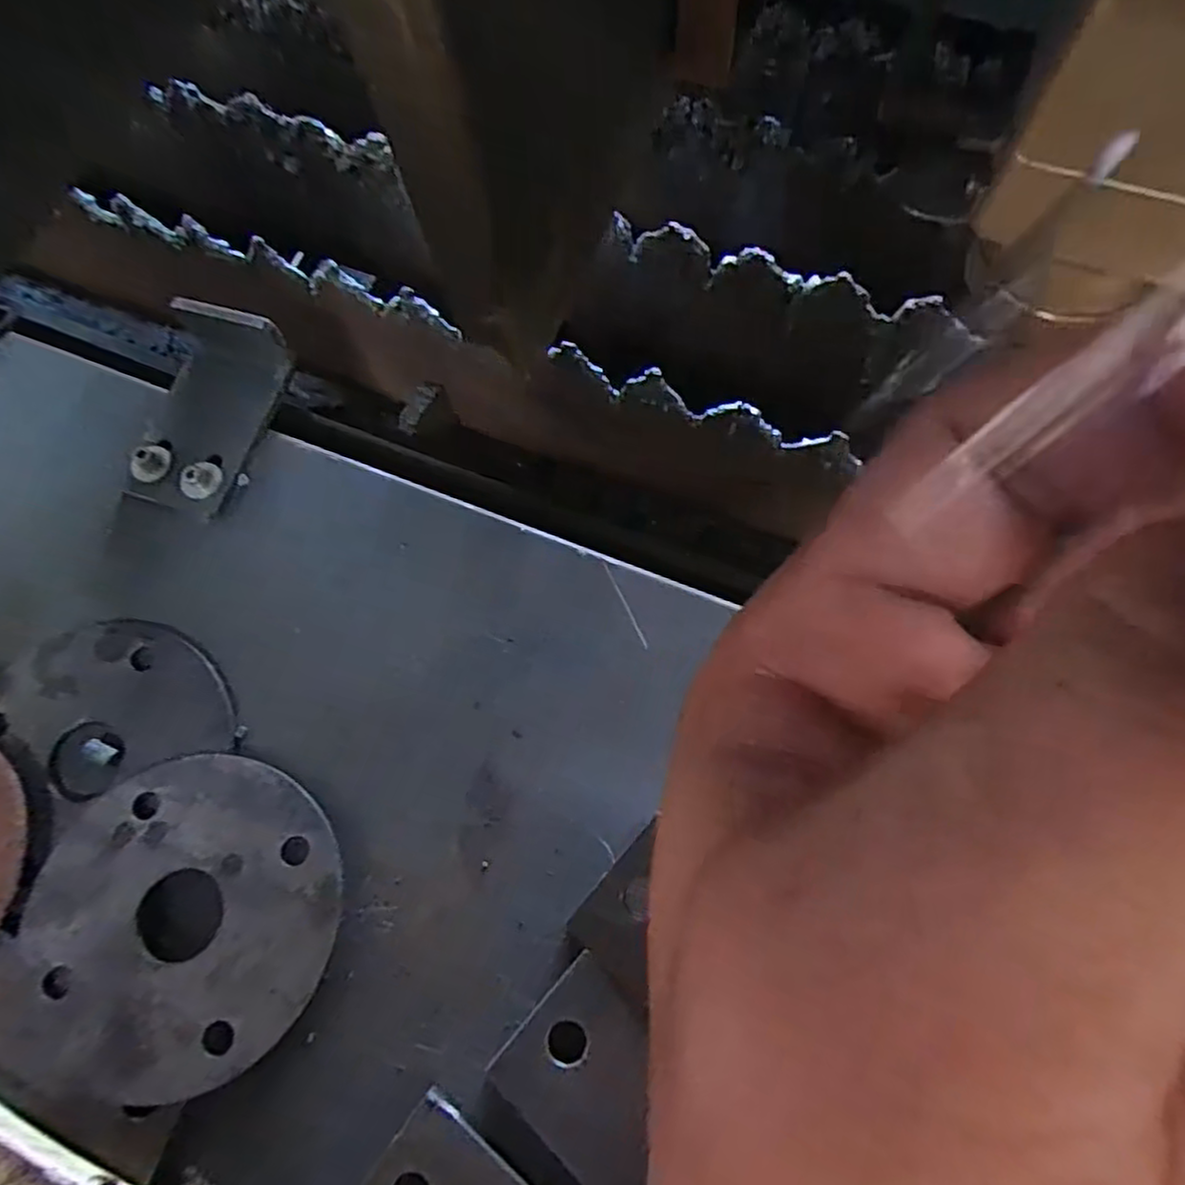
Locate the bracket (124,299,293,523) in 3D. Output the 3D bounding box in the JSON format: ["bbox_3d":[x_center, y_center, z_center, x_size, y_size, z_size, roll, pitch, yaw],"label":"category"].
[{"bbox_3d":[-0.172,-0.080,0.317,0.053,0.033,0.087,15,72,8],"label":"bracket"}]

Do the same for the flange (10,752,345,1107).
[{"bbox_3d":[-0.143,0.112,0.254,0.106,0.009,0.105,-1,71,2],"label":"flange"}]

